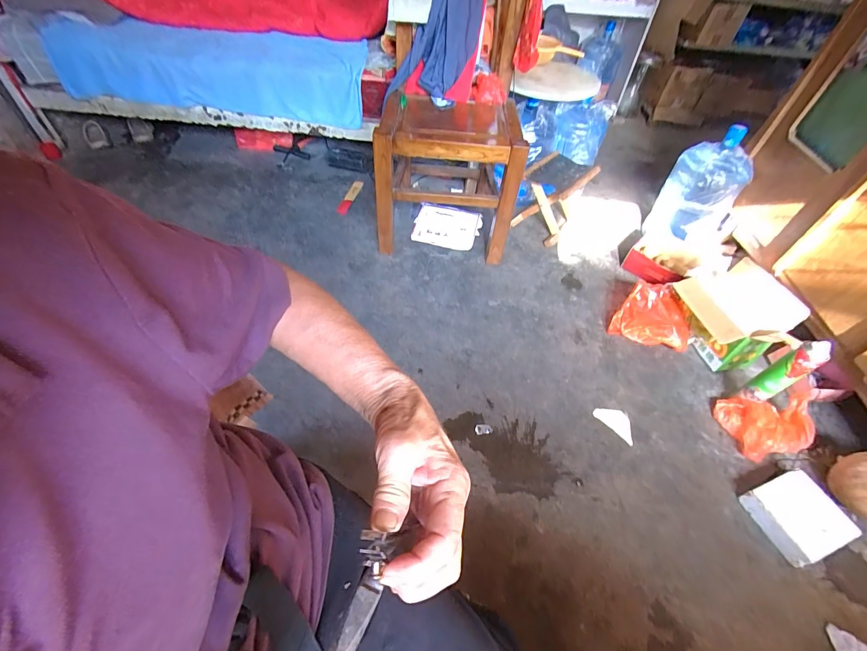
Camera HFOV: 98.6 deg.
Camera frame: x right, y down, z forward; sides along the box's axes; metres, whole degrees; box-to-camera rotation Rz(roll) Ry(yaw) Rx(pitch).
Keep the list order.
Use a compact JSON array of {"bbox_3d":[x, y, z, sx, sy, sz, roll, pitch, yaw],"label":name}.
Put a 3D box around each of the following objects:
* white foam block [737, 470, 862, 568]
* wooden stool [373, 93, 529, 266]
[{"bbox_3d":[0.900,0.466,0.920,0.178,0.062,0.168,-14,53,-15],"label":"white foam block"},{"bbox_3d":[0.048,-0.550,1.454,0.502,0.482,0.375,4,51,-2],"label":"wooden stool"}]

